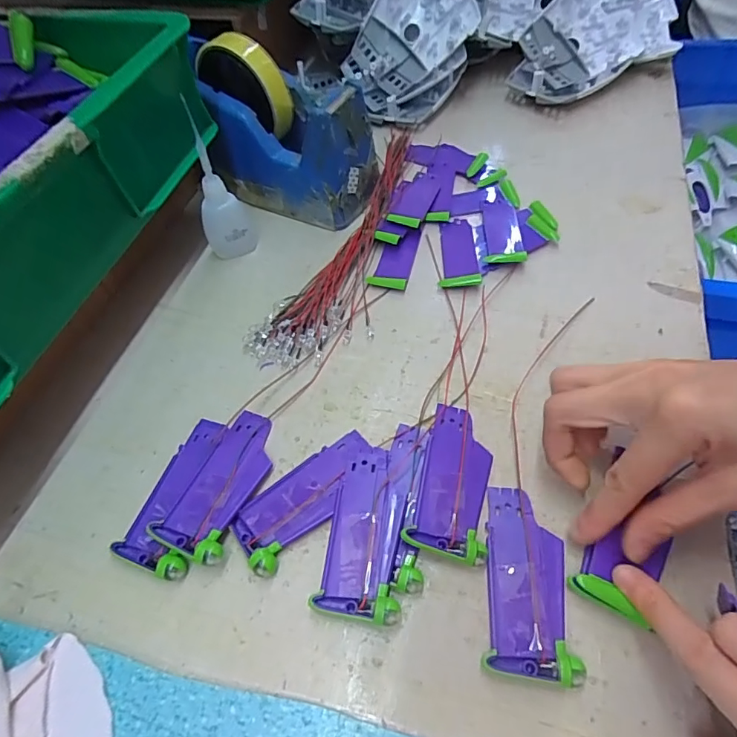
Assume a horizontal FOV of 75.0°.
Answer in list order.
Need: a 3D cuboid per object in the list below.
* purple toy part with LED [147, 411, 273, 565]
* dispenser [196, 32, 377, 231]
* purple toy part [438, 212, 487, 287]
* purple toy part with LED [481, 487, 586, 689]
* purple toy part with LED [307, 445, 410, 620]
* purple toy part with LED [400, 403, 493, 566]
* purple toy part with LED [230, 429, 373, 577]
[{"bbox_3d":[-0.081,0.064,0.277,0.040,0.014,0.088,19,59,15],"label":"purple toy part with LED"},{"bbox_3d":[-0.068,-0.198,0.396,0.139,0.110,0.079,27,61,19],"label":"dispenser"},{"bbox_3d":[0.074,-0.095,0.380,0.034,0.012,0.085,3,56,5],"label":"purple toy part"},{"bbox_3d":[0.080,0.104,0.243,0.040,0.008,0.089,6,56,7],"label":"purple toy part with LED"},{"bbox_3d":[0.000,0.086,0.258,0.040,0.014,0.087,9,57,9],"label":"purple toy part with LED"},{"bbox_3d":[0.050,0.061,0.272,0.041,0.011,0.089,14,58,12],"label":"purple toy part with LED"},{"bbox_3d":[-0.034,0.071,0.273,0.090,0.008,0.037,-39,62,-21],"label":"purple toy part with LED"}]

